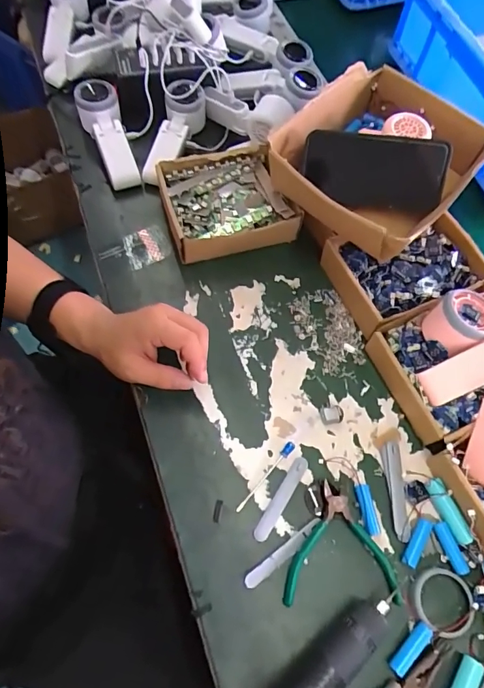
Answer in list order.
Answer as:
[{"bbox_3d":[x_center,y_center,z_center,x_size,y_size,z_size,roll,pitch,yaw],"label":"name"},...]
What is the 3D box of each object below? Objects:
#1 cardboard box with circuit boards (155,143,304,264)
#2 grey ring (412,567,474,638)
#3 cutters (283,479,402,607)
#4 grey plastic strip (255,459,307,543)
[{"bbox_3d":[-0.021,-0.186,0.578,0.157,0.057,0.138,-16,68,-10],"label":"cardboard box with circuit boards"},{"bbox_3d":[0.195,0.250,0.419,0.054,0.011,0.058,1,66,-3],"label":"grey ring"},{"bbox_3d":[0.095,0.197,0.430,0.112,0.012,0.109,0,66,-4],"label":"cutters"},{"bbox_3d":[0.042,0.162,0.454,0.015,0.004,0.094,32,68,11],"label":"grey plastic strip"}]

